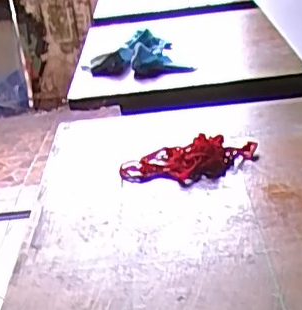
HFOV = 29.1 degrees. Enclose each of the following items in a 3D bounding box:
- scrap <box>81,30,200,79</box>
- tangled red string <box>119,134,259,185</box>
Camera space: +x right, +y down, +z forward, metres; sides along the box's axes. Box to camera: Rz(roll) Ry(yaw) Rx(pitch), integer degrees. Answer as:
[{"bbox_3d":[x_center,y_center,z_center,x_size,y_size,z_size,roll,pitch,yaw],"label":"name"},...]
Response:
[{"bbox_3d":[-0.032,-0.161,0.954,0.156,0.036,0.192,-12,27,-9],"label":"scrap"},{"bbox_3d":[0.039,0.002,0.585,0.137,0.024,0.066,-9,26,-3],"label":"tangled red string"}]

